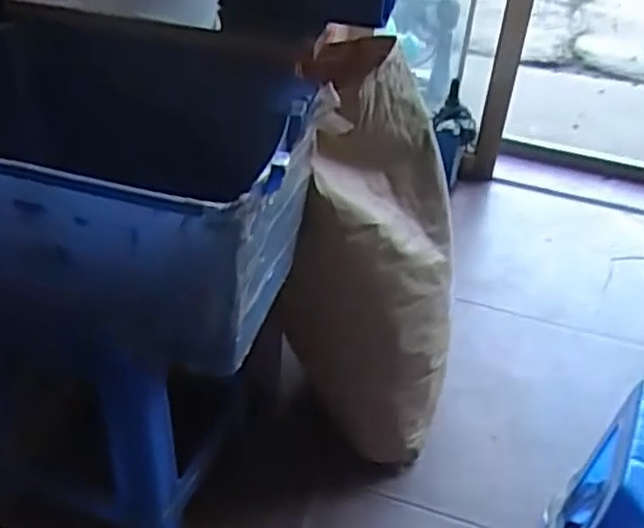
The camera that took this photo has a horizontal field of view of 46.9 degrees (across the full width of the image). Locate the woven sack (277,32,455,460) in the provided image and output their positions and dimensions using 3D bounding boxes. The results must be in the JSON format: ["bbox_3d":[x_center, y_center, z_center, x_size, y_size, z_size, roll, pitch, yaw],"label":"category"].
[{"bbox_3d":[0.107,-0.013,1.356,0.293,0.680,0.334,13,38,12],"label":"woven sack"}]

